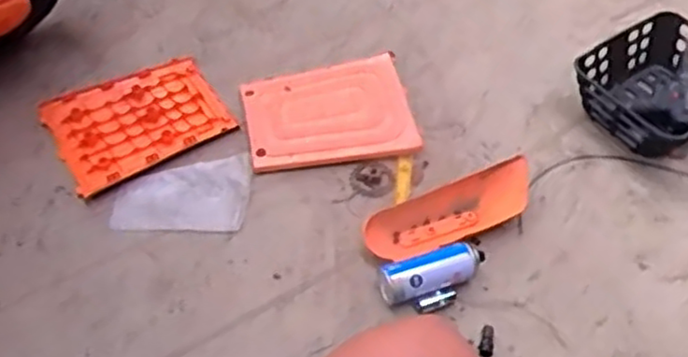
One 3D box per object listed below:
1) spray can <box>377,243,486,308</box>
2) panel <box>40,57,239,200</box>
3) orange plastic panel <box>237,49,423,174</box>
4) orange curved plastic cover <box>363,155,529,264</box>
[{"bbox_3d":[0.153,0.158,1.166,0.187,0.058,0.070,-16,54,-13],"label":"spray can"},{"bbox_3d":[-0.406,-0.116,1.387,0.334,0.042,0.240,-28,58,-24],"label":"panel"},{"bbox_3d":[-0.033,-0.135,1.386,0.326,0.039,0.259,-8,52,-10],"label":"orange plastic panel"},{"bbox_3d":[0.193,0.057,1.256,0.335,0.052,0.109,-18,54,-18],"label":"orange curved plastic cover"}]

